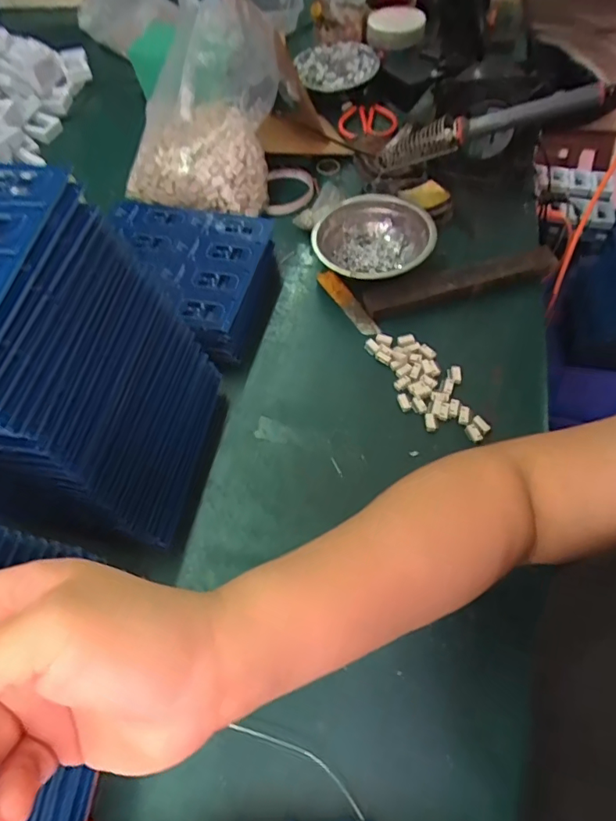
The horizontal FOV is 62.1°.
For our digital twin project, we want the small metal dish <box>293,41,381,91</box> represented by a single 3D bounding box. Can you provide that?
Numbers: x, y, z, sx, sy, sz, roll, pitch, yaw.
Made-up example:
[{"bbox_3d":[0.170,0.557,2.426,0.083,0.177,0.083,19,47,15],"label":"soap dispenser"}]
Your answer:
[{"bbox_3d":[0.043,-0.499,0.740,0.121,0.030,0.122,0,56,0],"label":"small metal dish"}]

